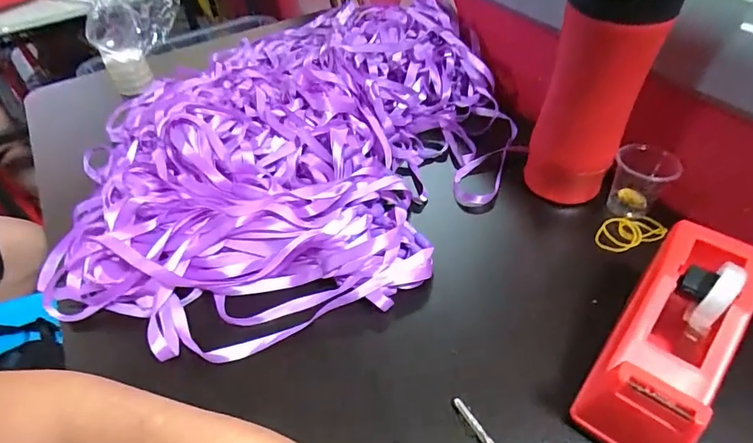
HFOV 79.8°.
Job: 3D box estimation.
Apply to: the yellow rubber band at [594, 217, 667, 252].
[{"bbox_3d":[0.223,0.010,0.398,0.066,0.009,0.031,-16,48,-12],"label":"yellow rubber band"}]

